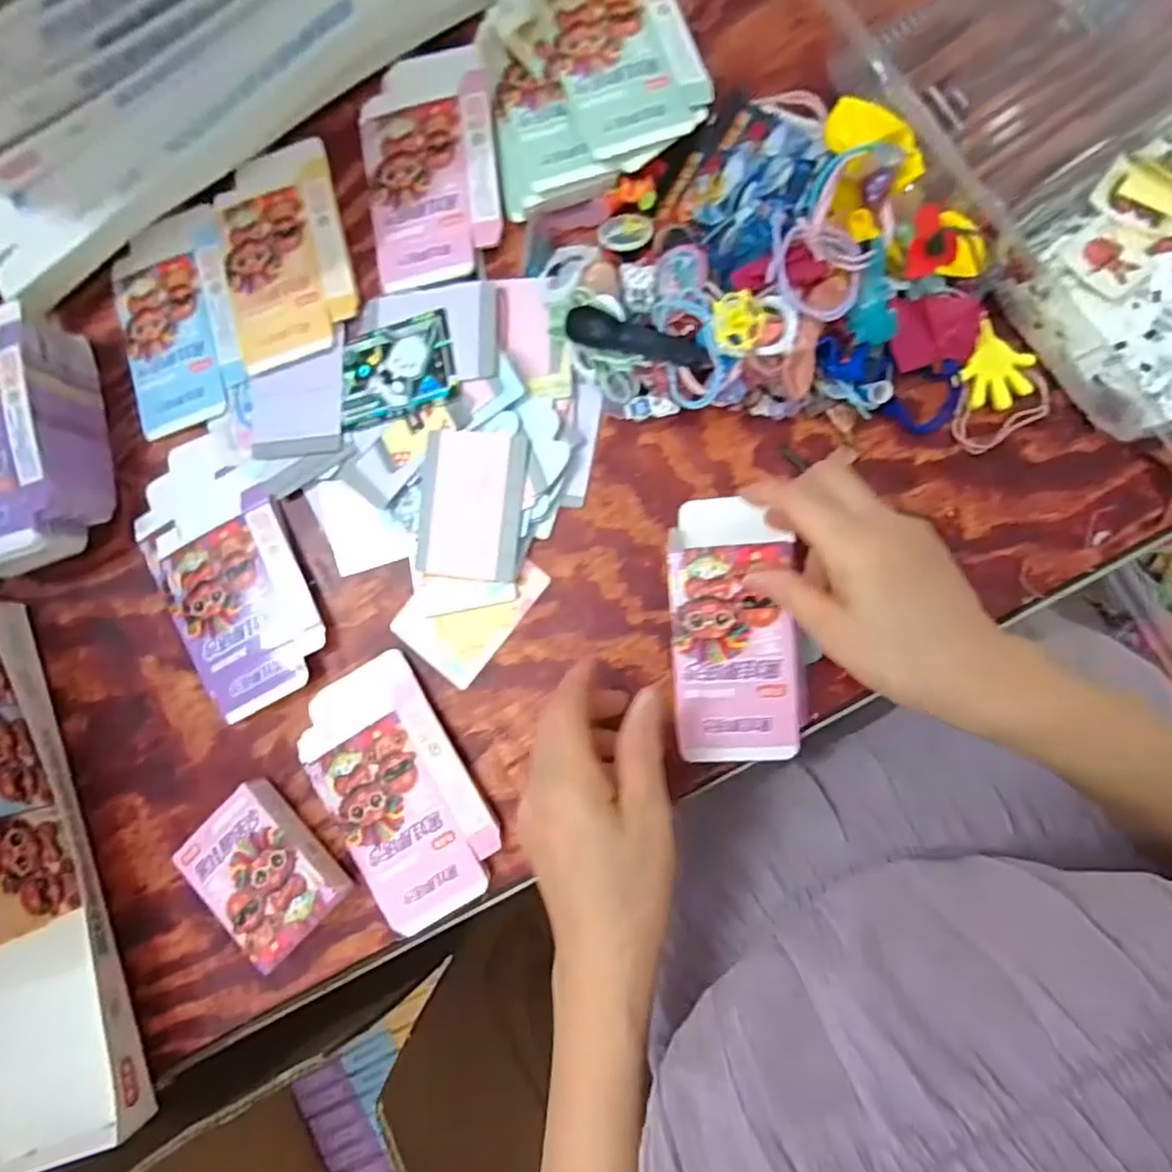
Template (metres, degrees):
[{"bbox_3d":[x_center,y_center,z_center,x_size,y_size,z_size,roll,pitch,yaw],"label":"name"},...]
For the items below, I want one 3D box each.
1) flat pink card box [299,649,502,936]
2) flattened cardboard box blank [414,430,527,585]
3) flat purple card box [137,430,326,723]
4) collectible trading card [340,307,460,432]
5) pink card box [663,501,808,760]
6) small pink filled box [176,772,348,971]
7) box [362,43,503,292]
[{"bbox_3d":[-0.115,0.125,0.404,0.089,0.011,0.152,-33,83,4],"label":"flat pink card box"},{"bbox_3d":[-0.071,-0.049,0.404,0.063,0.005,0.088,6,89,6],"label":"flattened cardboard box blank"},{"bbox_3d":[-0.232,-0.009,0.428,0.092,0.009,0.176,-29,83,5],"label":"flat purple card box"},{"bbox_3d":[-0.120,-0.134,0.419,0.076,0.008,0.069,-10,85,7],"label":"collectible trading card"},{"bbox_3d":[0.083,0.023,0.374,0.070,0.022,0.148,-6,83,7],"label":"pink card box"},{"bbox_3d":[-0.195,0.174,0.404,0.090,0.024,0.067,45,93,8],"label":"small pink filled box"},{"bbox_3d":[-0.101,-0.270,0.426,0.088,0.008,0.148,-8,85,7],"label":"box"}]

